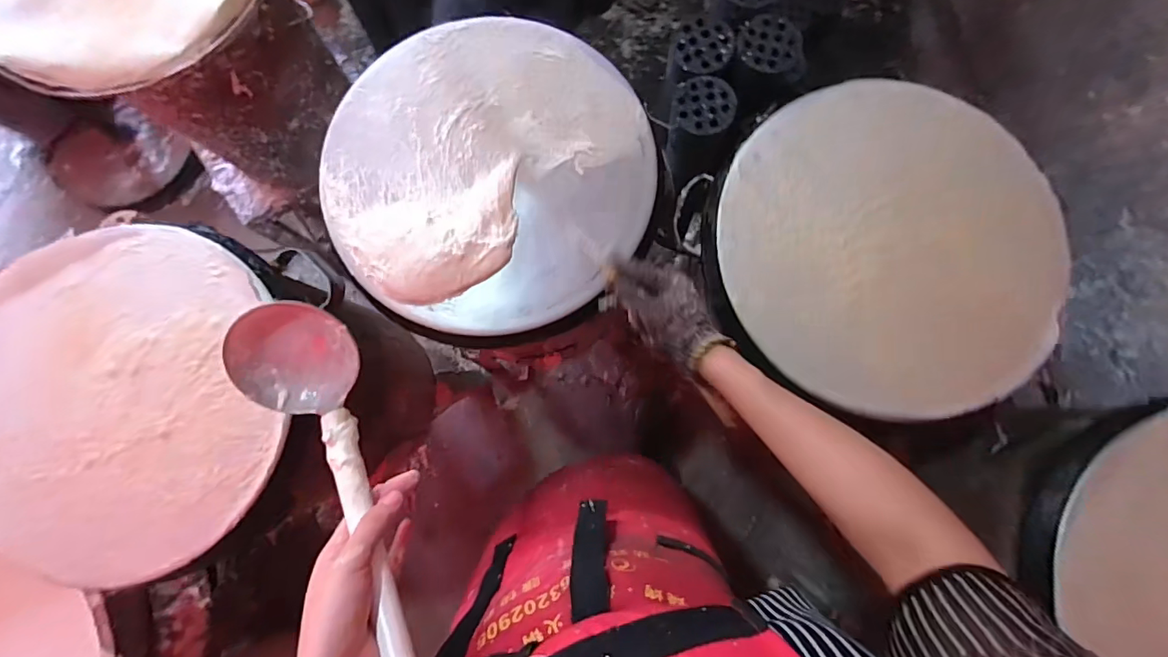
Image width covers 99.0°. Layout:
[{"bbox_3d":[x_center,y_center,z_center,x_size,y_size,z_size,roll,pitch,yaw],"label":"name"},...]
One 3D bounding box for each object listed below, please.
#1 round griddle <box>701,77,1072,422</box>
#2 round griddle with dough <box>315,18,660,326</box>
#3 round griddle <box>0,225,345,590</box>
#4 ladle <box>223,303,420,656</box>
[{"bbox_3d":[0.338,-0.099,0.565,0.381,0.060,0.376,0,82,-1],"label":"round griddle"},{"bbox_3d":[-0.111,-0.187,0.564,0.357,0.034,0.372,0,82,-1],"label":"round griddle with dough"},{"bbox_3d":[-0.493,0.068,0.537,0.363,0.029,0.366,11,82,1],"label":"round griddle"},{"bbox_3d":[-0.178,0.123,0.363,0.090,0.058,0.306,-27,70,-4],"label":"ladle"}]

